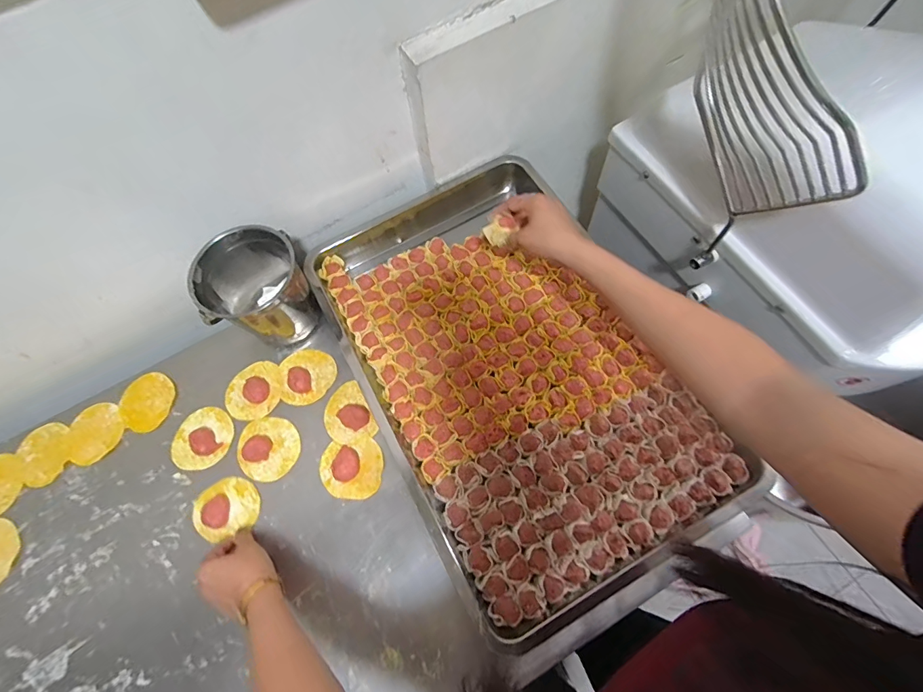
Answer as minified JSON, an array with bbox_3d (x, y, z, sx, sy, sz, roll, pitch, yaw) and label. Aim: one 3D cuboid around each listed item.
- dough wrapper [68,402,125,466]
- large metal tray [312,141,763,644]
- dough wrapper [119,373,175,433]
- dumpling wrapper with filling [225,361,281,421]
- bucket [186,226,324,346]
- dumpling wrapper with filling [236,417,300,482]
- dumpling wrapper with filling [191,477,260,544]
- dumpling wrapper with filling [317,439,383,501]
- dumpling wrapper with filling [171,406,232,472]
[{"bbox_3d":[-0.524,0.125,0.614,0.071,0.008,0.084,-9,68,-1],"label":"dough wrapper"},{"bbox_3d":[0.058,0.011,0.598,0.377,0.046,0.614,-29,70,-9],"label":"large metal tray"},{"bbox_3d":[-0.462,0.082,0.629,0.075,0.004,0.083,10,75,3],"label":"dough wrapper"},{"bbox_3d":[-0.305,0.063,0.619,0.075,0.016,0.082,-14,68,-3],"label":"dumpling wrapper with filling"},{"bbox_3d":[-0.283,-0.077,0.605,0.118,0.136,0.130,31,72,14],"label":"bucket"},{"bbox_3d":[-0.266,0.139,0.588,0.081,0.010,0.082,10,69,6],"label":"dumpling wrapper with filling"},{"bbox_3d":[-0.302,0.207,0.546,0.079,0.011,0.070,-27,69,-8],"label":"dumpling wrapper with filling"},{"bbox_3d":[-0.147,0.163,0.569,0.082,0.019,0.074,-9,68,-1],"label":"dumpling wrapper with filling"},{"bbox_3d":[-0.366,0.127,0.596,0.083,0.019,0.084,-1,68,2],"label":"dumpling wrapper with filling"}]

